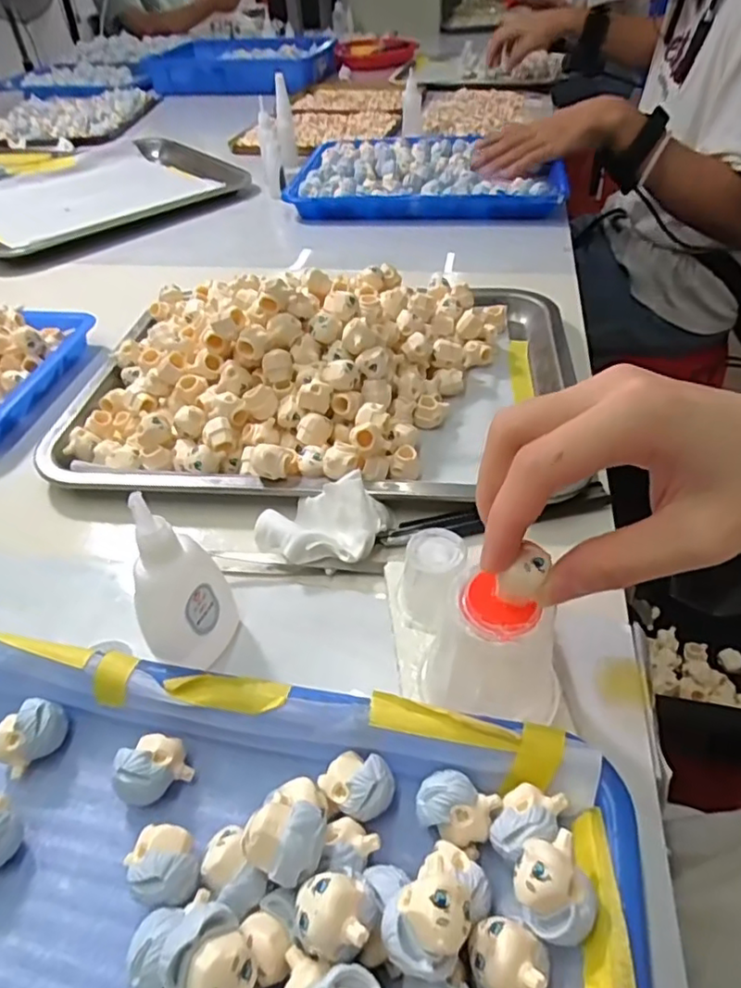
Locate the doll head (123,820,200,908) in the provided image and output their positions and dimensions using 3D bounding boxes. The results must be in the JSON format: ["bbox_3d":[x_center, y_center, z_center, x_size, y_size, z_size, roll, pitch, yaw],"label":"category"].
[{"bbox_3d":[-0.073,0.131,0.210,0.020,0.021,0.027,-23,48,-19],"label":"doll head"}]

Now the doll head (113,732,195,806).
[{"bbox_3d":[-0.086,0.109,0.235,0.020,0.023,0.027,28,52,28],"label":"doll head"}]

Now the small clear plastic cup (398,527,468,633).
[{"bbox_3d":[0.029,0.040,0.283,0.031,0.034,0.035,-1,44,3],"label":"small clear plastic cup"}]

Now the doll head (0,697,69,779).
[{"bbox_3d":[-0.143,0.101,0.249,0.027,0.021,0.018,-32,51,-26],"label":"doll head"}]

